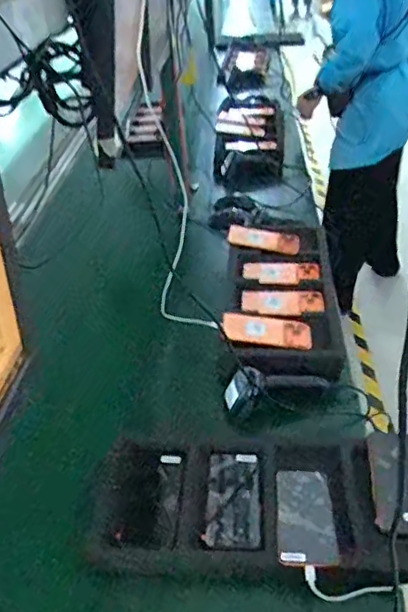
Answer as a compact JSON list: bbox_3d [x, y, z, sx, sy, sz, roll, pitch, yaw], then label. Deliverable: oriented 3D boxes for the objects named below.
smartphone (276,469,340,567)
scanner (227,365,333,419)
[{"bbox_3d":[0.140,0.287,0.827,0.075,0.009,0.167,-2,35,5],"label":"smartphone"},{"bbox_3d":[0.125,0.138,1.042,0.182,0.055,0.069,-12,36,-10],"label":"scanner"}]

